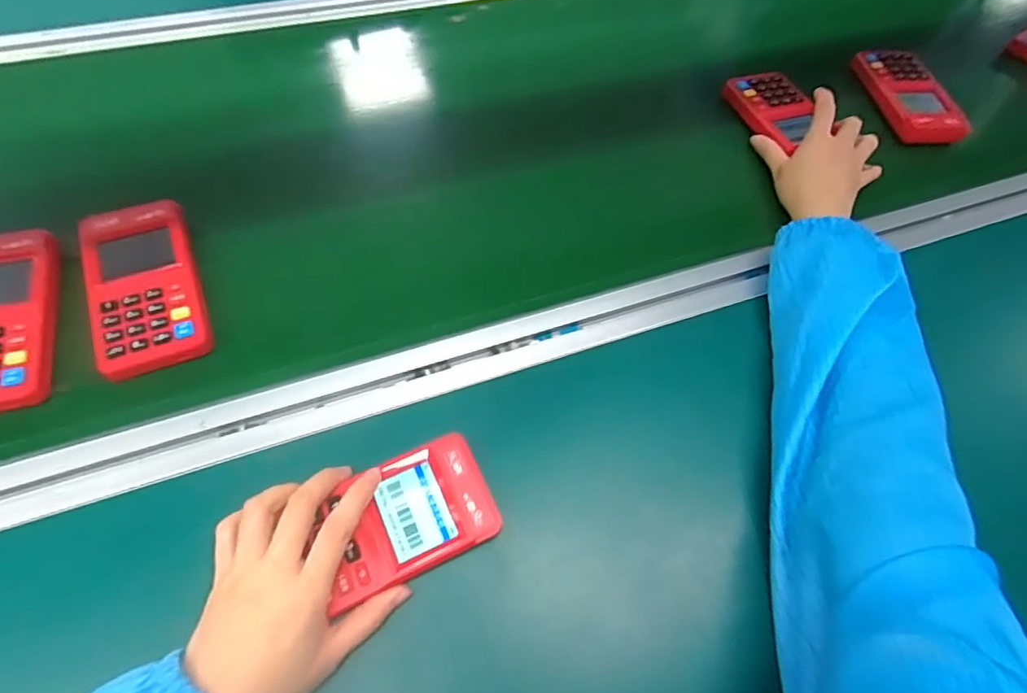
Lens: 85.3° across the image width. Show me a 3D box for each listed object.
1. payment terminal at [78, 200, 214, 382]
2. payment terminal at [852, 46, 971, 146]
[{"bbox_3d":[-0.270,-0.046,0.410,0.071,0.020,0.136,-19,66,-13],"label":"payment terminal"},{"bbox_3d":[0.418,-0.271,0.590,0.072,0.021,0.135,-9,64,-9],"label":"payment terminal"}]

